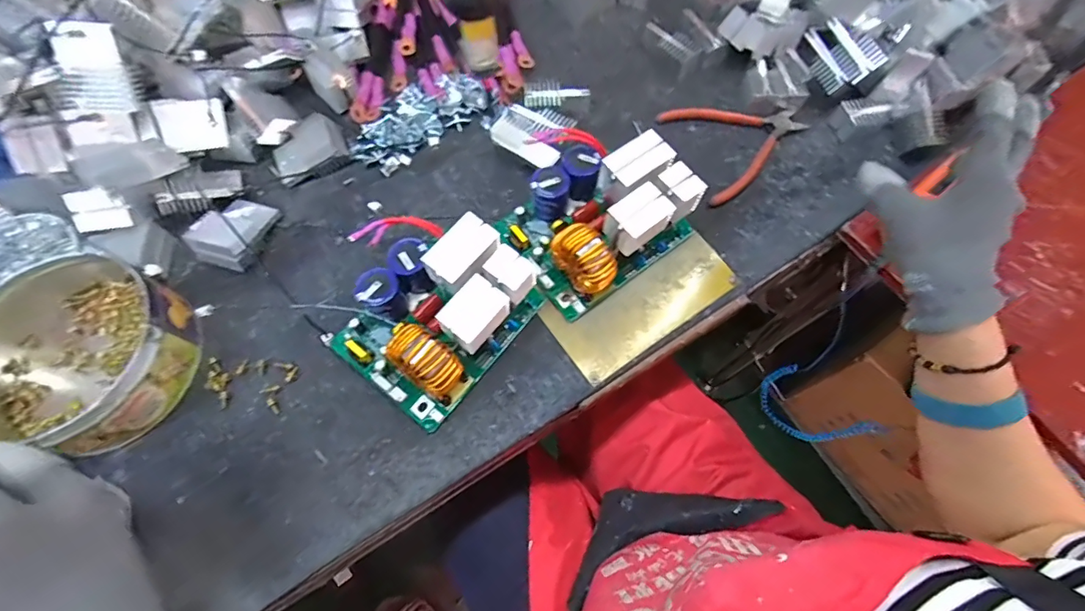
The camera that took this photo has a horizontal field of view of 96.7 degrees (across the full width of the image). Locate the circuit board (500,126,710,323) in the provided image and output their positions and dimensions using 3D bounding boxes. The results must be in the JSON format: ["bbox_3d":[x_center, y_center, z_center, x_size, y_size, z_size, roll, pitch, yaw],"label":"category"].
[{"bbox_3d":[0.048,-0.083,0.423,0.142,0.069,0.117,-36,72,-12],"label":"circuit board"}]

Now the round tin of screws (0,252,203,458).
[{"bbox_3d":[-0.375,0.033,0.380,0.166,0.053,0.148,14,70,7],"label":"round tin of screws"}]

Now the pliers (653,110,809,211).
[{"bbox_3d":[0.204,-0.167,0.490,0.136,0.015,0.116,-22,70,-7],"label":"pliers"}]

